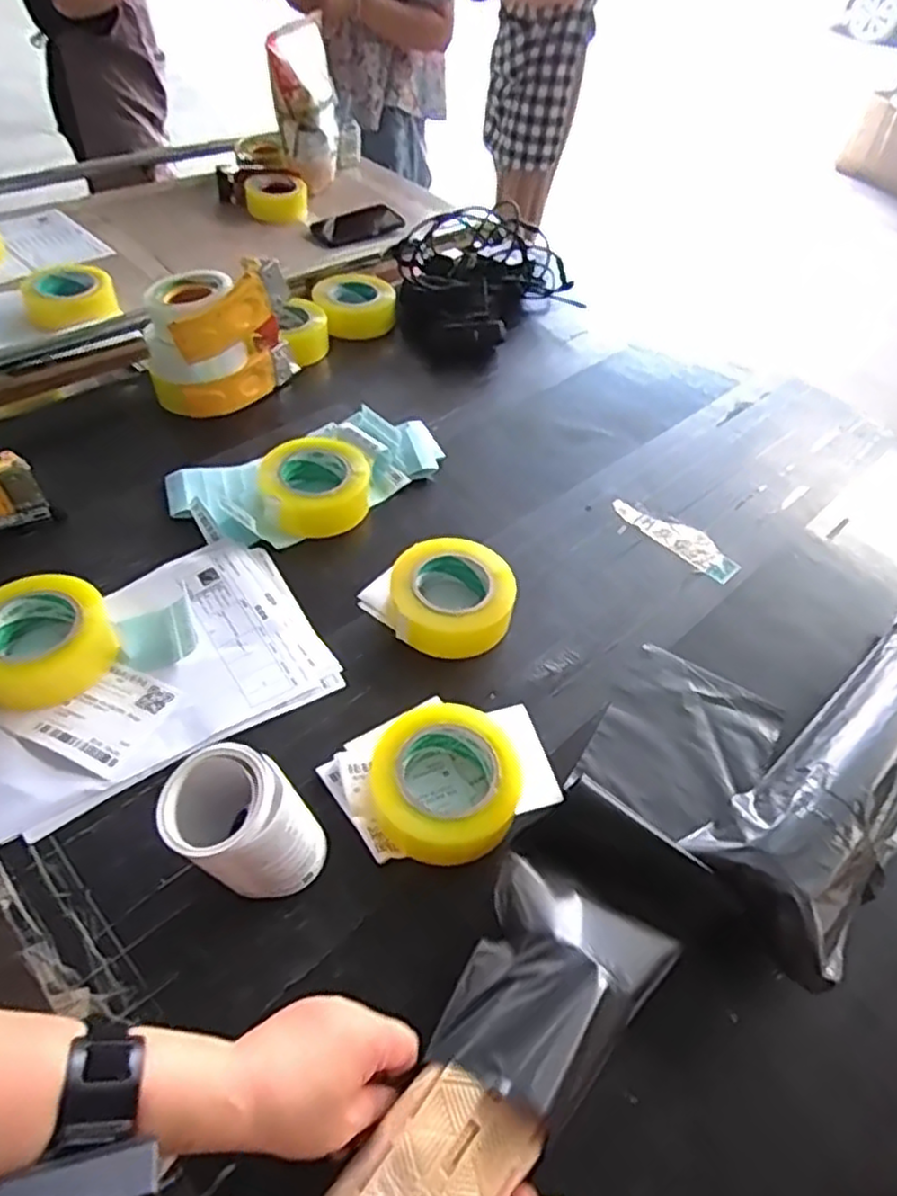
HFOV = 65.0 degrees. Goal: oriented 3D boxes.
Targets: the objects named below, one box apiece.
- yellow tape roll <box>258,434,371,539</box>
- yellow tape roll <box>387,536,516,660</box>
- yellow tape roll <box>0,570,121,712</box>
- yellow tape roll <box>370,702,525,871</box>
[{"bbox_3d":[-0.156,-0.134,0.833,0.123,0.052,0.125,3,49,-3],"label":"yellow tape roll"},{"bbox_3d":[0.004,-0.006,0.732,0.123,0.053,0.132,3,49,-3],"label":"yellow tape roll"},{"bbox_3d":[-0.384,0.035,0.659,0.123,0.050,0.125,3,49,-3],"label":"yellow tape roll"},{"bbox_3d":[-0.003,0.154,0.592,0.120,0.050,0.126,3,49,-3],"label":"yellow tape roll"}]

